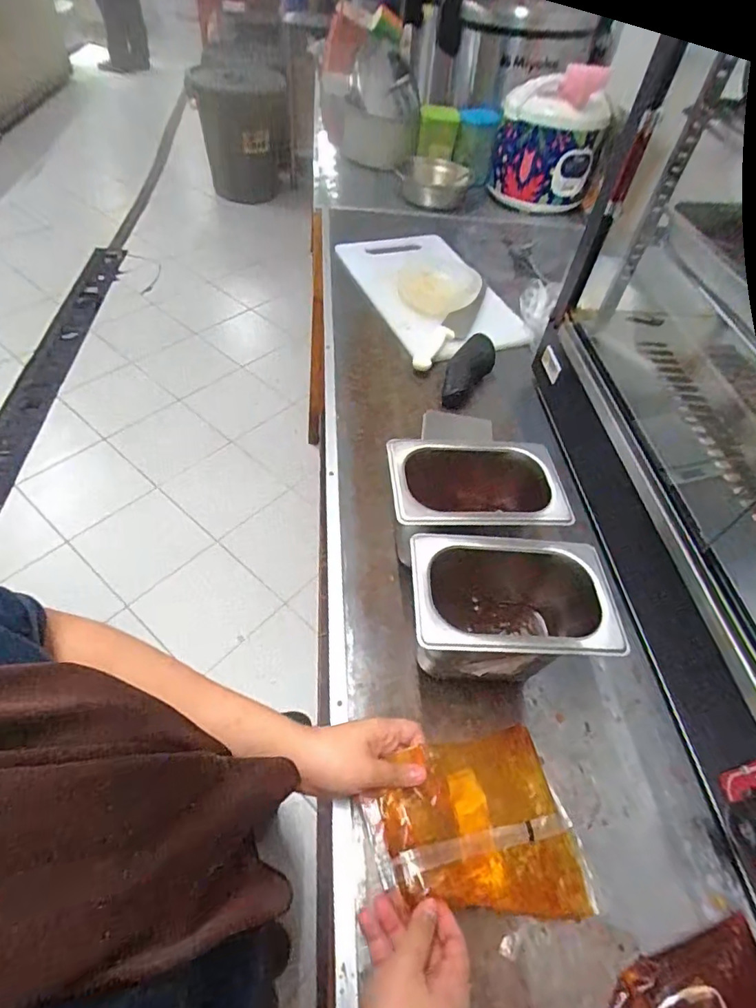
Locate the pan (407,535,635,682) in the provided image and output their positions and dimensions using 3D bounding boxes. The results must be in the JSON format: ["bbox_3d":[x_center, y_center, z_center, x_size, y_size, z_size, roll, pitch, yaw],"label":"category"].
[{"bbox_3d":[0.117,0.117,0.493,0.184,0.153,0.108,2,52,-6],"label":"pan"}]

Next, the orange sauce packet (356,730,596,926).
[{"bbox_3d":[0.083,0.274,0.421,0.176,0.030,0.138,1,56,-24],"label":"orange sauce packet"}]

